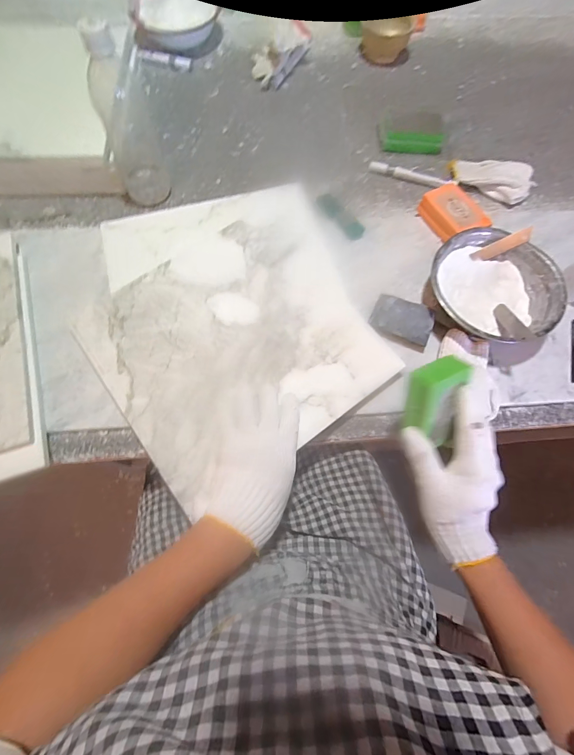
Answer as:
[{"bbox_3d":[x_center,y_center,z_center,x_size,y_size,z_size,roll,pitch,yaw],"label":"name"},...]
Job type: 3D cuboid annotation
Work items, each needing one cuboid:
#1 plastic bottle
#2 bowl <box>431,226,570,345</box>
[{"bbox_3d":[-0.211,-0.332,0.469,0.070,0.199,0.058,-22,71,-8],"label":"plastic bottle"},{"bbox_3d":[0.266,-0.113,0.465,0.152,0.060,0.150,0,70,0],"label":"bowl"}]

